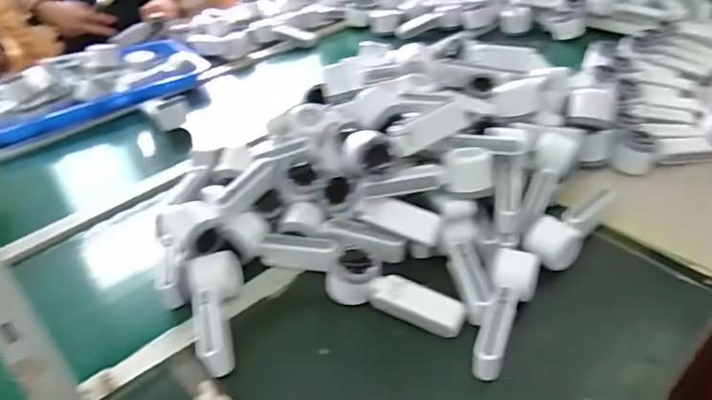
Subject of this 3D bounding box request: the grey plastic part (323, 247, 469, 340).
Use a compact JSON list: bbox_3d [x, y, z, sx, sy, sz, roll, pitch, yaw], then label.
[{"bbox_3d":[0.045,0.105,0.663,0.168,0.053,0.049,12,40,23],"label":"grey plastic part"}]

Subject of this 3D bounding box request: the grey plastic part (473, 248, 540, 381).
[{"bbox_3d":[0.164,0.124,0.630,0.052,0.048,0.156,12,40,22],"label":"grey plastic part"}]

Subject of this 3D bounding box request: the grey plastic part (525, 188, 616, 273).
[{"bbox_3d":[0.281,0.031,0.742,0.063,0.047,0.156,25,46,35],"label":"grey plastic part"}]

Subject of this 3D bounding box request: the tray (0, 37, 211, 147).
[{"bbox_3d":[-0.619,-0.283,1.276,0.490,0.094,0.287,-29,42,-28],"label":"tray"}]

